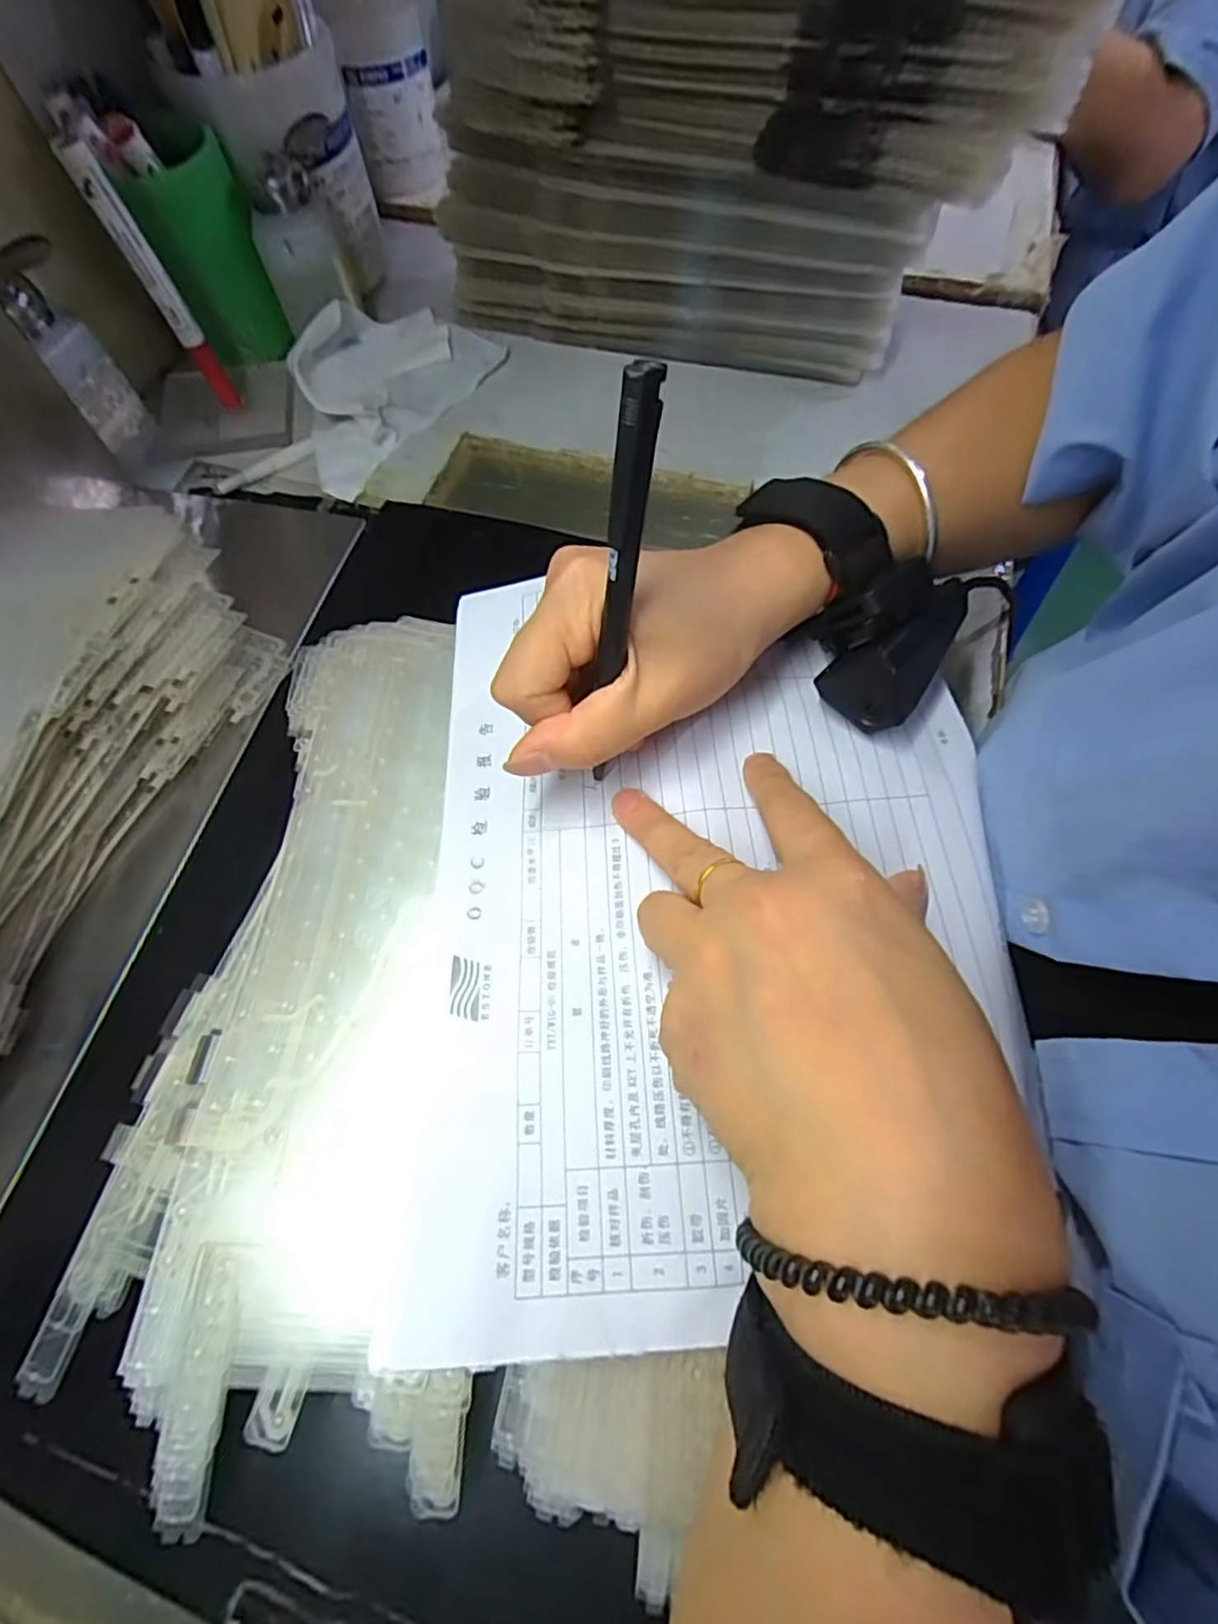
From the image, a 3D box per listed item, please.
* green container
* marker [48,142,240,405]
[{"bbox_3d":[-0.282,-0.396,0.455,0.076,0.107,0.078,-22,66,-8],"label":"green container"},{"bbox_3d":[-0.280,-0.324,0.407,0.023,0.139,0.024,-32,68,-13],"label":"marker"}]

